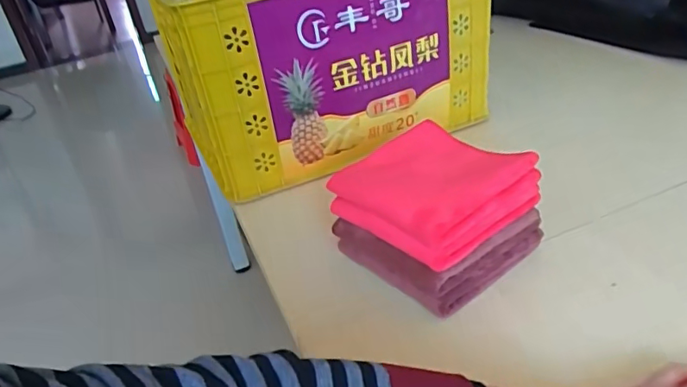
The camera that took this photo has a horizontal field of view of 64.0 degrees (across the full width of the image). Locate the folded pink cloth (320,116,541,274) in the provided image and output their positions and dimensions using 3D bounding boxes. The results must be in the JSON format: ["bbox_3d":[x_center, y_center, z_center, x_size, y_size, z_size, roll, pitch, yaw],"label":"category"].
[{"bbox_3d":[0.092,-0.009,0.596,0.155,0.056,0.172,-29,38,-28],"label":"folded pink cloth"}]

